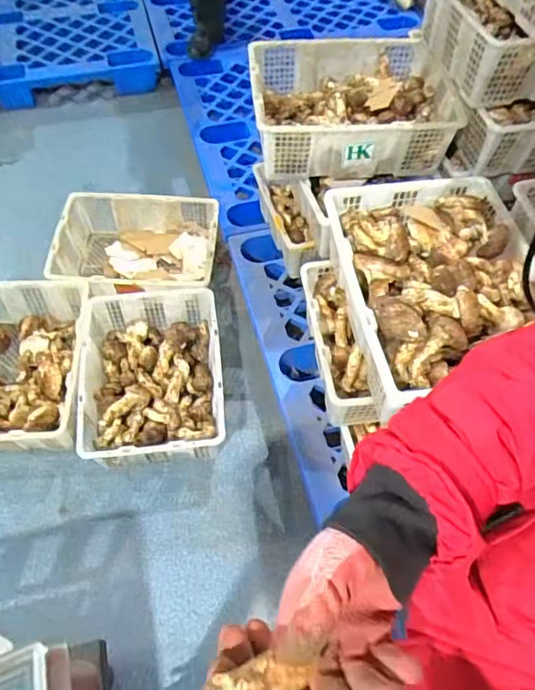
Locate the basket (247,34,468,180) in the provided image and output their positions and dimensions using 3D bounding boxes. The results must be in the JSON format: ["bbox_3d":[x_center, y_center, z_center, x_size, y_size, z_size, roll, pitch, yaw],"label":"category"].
[{"bbox_3d":[0.201,-0.591,1.319,0.463,0.164,0.356,-6,57,0],"label":"basket"}]

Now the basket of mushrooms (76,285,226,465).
[{"bbox_3d":[-0.300,0.089,1.433,0.360,0.164,0.468,-8,57,-2],"label":"basket of mushrooms"}]

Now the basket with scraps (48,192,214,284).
[{"bbox_3d":[-0.406,-0.297,1.659,0.476,0.168,0.335,-2,57,2],"label":"basket with scraps"}]

